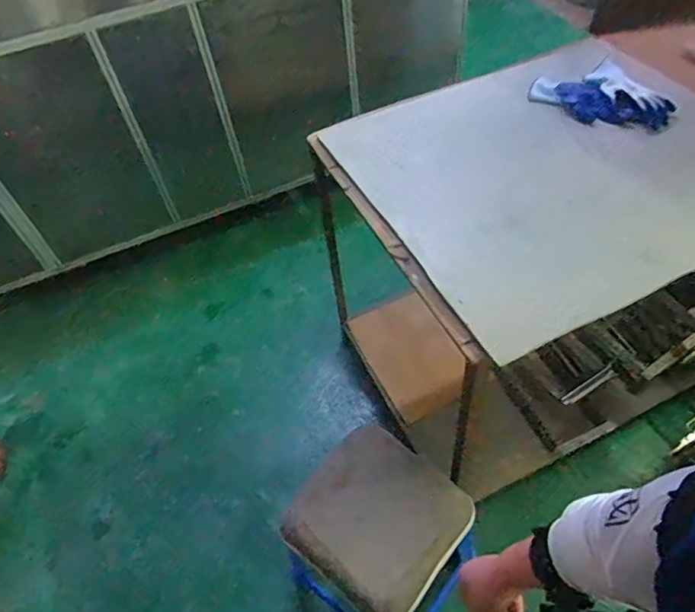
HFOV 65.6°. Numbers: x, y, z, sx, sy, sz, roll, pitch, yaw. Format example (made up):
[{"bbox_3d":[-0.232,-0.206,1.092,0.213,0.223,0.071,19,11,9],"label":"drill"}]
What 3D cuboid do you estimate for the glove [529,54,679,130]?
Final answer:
[{"bbox_3d":[0.591,-0.496,1.261,0.307,0.081,0.188,15,54,18],"label":"glove"}]

